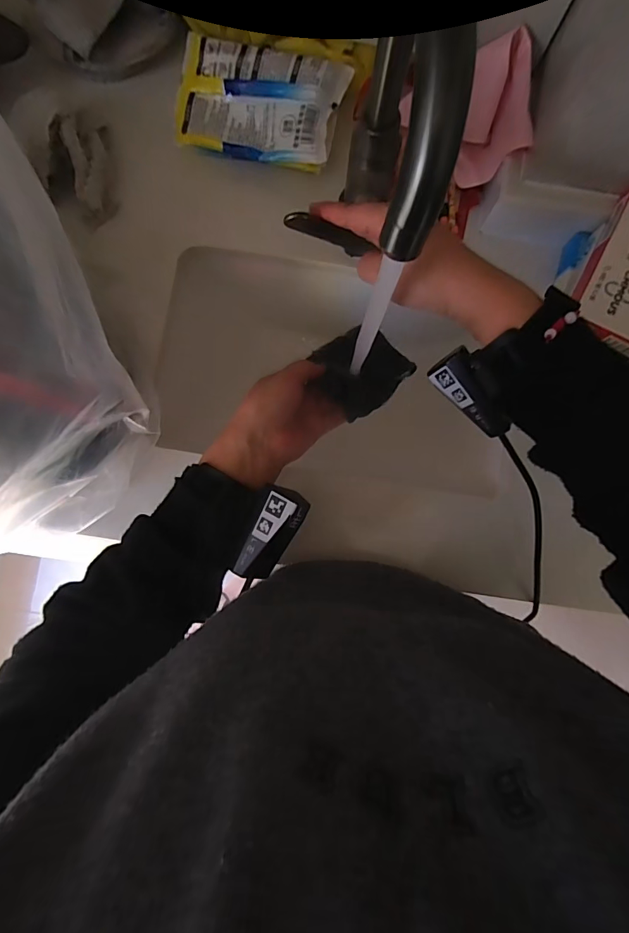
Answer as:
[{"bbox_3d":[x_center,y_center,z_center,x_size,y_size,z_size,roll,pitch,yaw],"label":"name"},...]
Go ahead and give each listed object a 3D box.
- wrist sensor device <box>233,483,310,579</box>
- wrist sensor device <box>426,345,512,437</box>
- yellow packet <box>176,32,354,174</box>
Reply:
[{"bbox_3d":[-0.031,0.049,0.306,0.029,0.018,0.070,28,100,1],"label":"wrist sensor device"},{"bbox_3d":[0.121,-0.056,0.317,0.070,0.031,0.022,49,47,2],"label":"wrist sensor device"},{"bbox_3d":[-0.052,-0.331,0.391,0.157,0.018,0.098,20,103,10],"label":"yellow packet"}]

